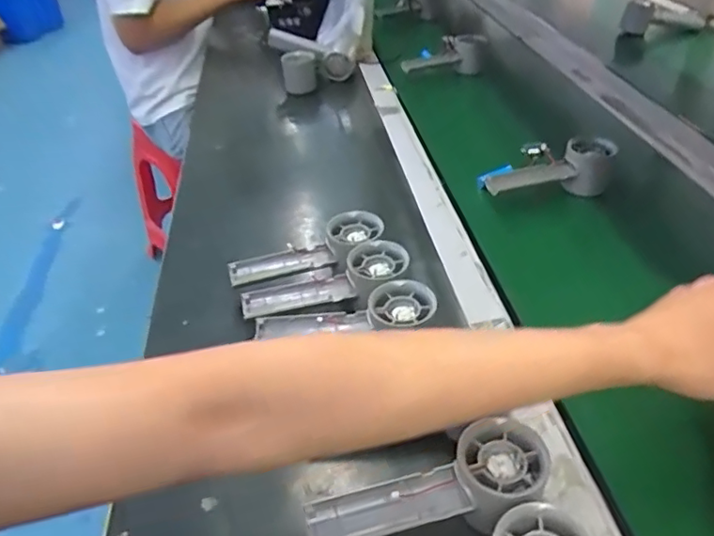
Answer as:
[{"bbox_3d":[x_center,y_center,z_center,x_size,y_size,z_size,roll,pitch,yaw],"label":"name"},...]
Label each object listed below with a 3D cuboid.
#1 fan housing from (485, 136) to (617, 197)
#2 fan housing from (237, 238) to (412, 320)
[{"bbox_3d":[0.231,-0.117,0.686,0.152,0.054,0.054,-10,40,-8],"label":"fan housing"},{"bbox_3d":[-0.031,0.012,0.540,0.161,0.023,0.044,-20,40,0],"label":"fan housing"}]

